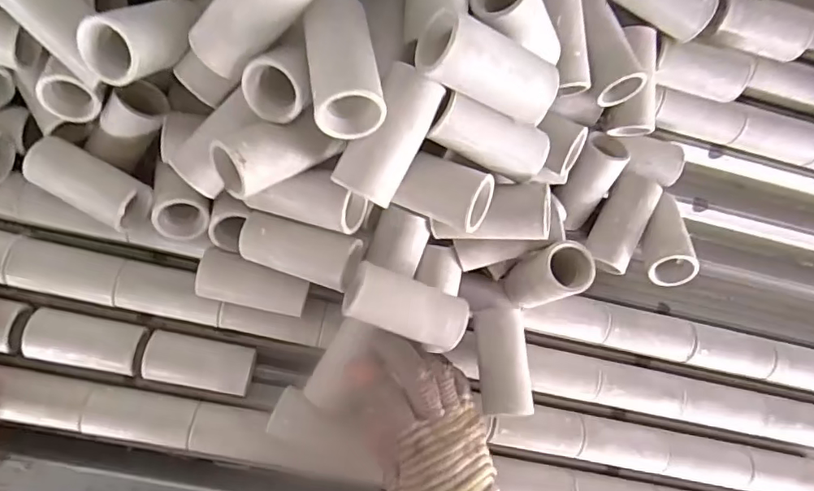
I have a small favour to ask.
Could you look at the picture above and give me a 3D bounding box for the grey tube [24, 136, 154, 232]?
[{"bbox_3d":[-0.242,-0.048,0.417,0.085,0.037,0.039,29,87,-6],"label":"grey tube"}]

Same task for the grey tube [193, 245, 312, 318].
[{"bbox_3d":[-0.123,0.030,0.439,0.087,0.042,0.040,16,89,-6],"label":"grey tube"}]

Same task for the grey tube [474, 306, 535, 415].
[{"bbox_3d":[0.077,0.092,0.451,0.038,0.047,0.081,-1,91,-7],"label":"grey tube"}]

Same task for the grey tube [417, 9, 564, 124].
[{"bbox_3d":[0.051,-0.102,0.324,0.087,0.035,0.036,20,88,-21],"label":"grey tube"}]

